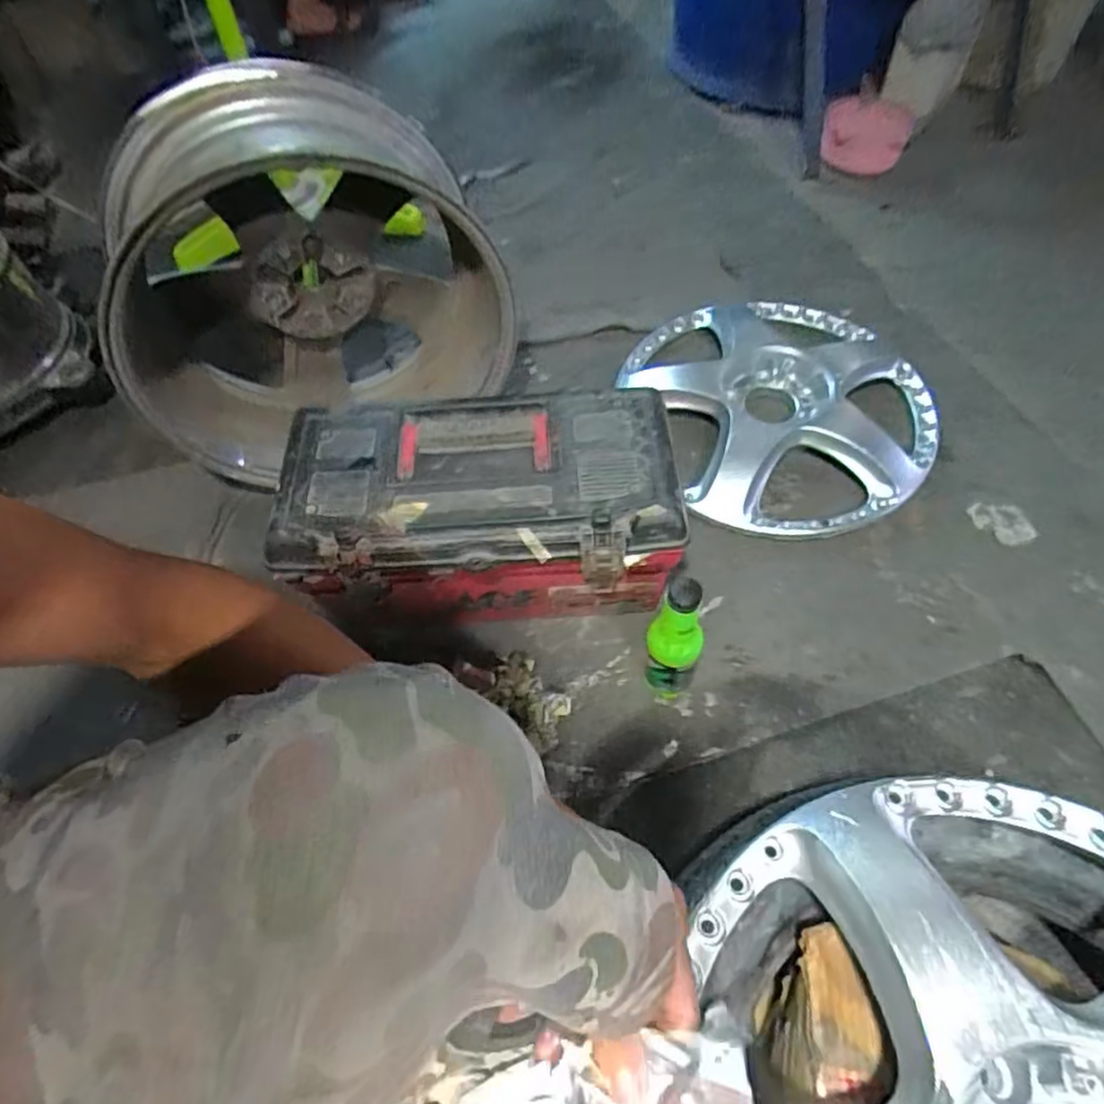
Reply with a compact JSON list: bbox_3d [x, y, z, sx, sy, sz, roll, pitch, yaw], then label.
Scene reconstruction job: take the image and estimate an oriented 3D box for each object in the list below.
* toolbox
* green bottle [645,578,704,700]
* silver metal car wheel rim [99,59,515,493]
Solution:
[{"bbox_3d":[-0.074,-0.045,0.741,0.392,0.182,0.189,-3,57,1],"label":"toolbox"},{"bbox_3d":[0.124,0.096,0.665,0.054,0.206,0.048,16,59,13],"label":"green bottle"},{"bbox_3d":[-0.291,-0.330,0.832,0.439,0.386,0.277,-21,58,-10],"label":"silver metal car wheel rim"}]

